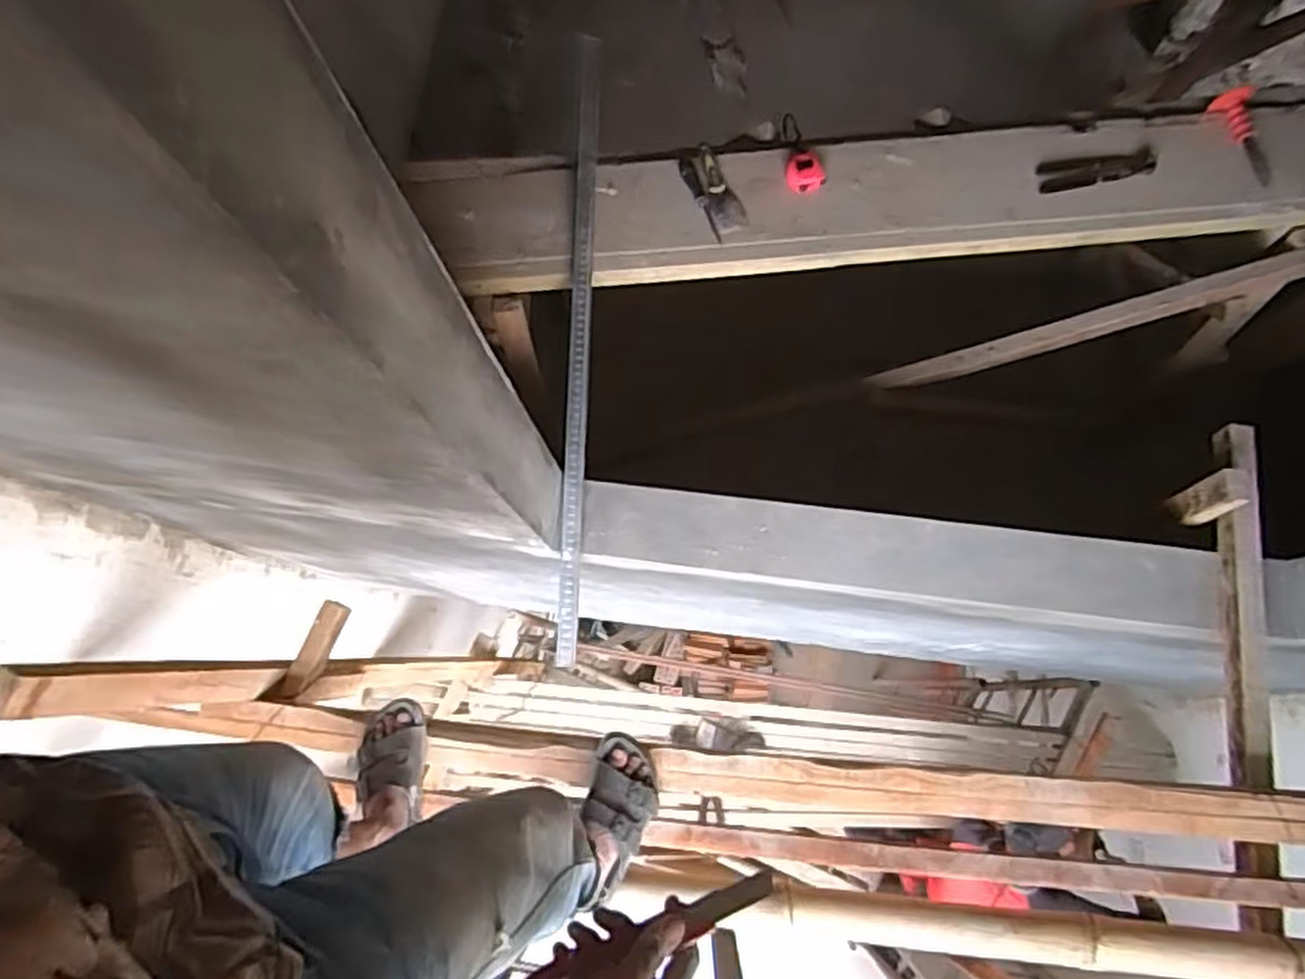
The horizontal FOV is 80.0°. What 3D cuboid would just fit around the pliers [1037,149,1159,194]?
[{"bbox_3d":[0.869,-0.626,1.517,0.218,0.019,0.066,-8,75,0],"label":"pliers"}]

